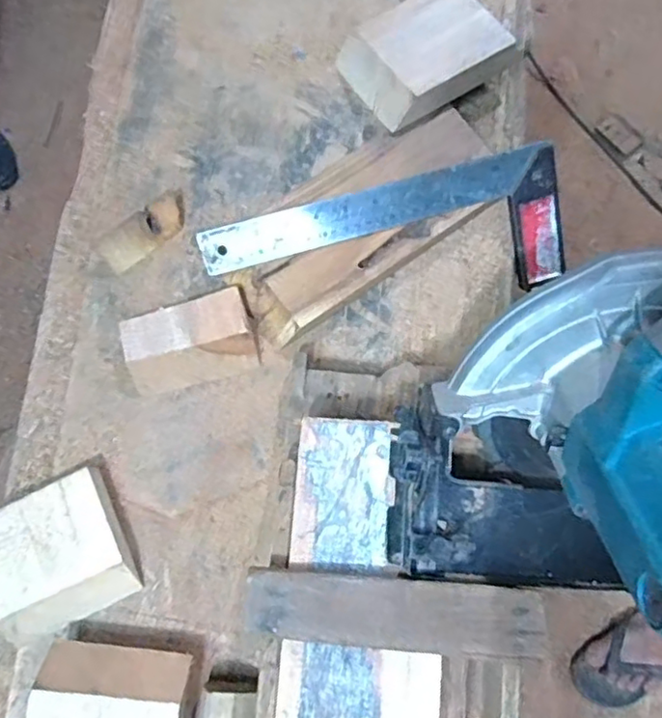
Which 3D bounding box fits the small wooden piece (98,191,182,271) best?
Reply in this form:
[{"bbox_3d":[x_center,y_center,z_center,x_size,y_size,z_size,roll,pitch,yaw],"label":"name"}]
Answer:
[{"bbox_3d":[-0.161,-0.113,0.550,0.085,0.021,0.033,-41,79,-10],"label":"small wooden piece"}]

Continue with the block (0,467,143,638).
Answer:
[{"bbox_3d":[-0.215,0.154,0.493,0.107,0.029,0.101,-25,77,-6],"label":"block"}]

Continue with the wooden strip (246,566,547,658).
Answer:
[{"bbox_3d":[0.042,0.161,0.403,0.185,0.013,0.042,5,76,1],"label":"wooden strip"}]

